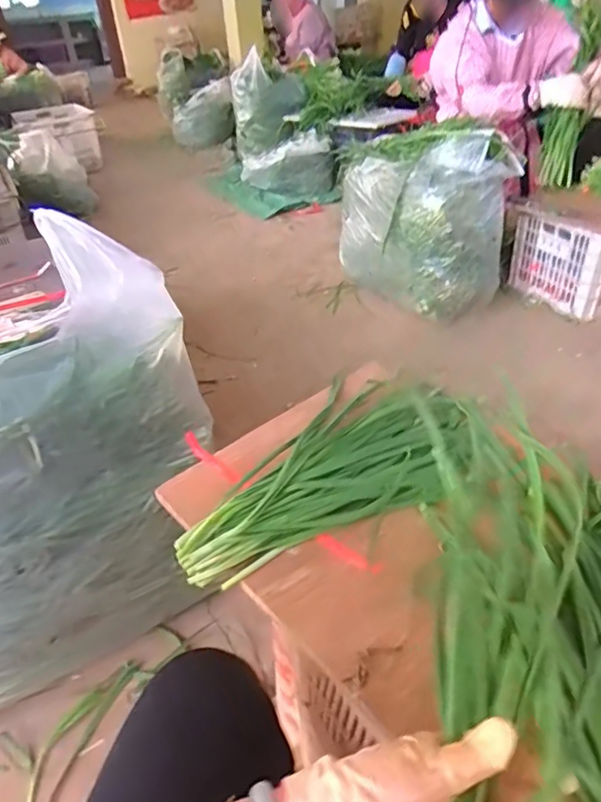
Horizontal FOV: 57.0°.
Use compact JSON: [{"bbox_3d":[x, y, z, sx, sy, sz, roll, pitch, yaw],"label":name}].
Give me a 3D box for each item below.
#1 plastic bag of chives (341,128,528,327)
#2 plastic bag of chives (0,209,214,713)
[{"bbox_3d":[0.370,-0.579,1.719,0.325,0.472,0.502,-19,39,-19],"label":"plastic bag of chives"},{"bbox_3d":[-0.416,0.137,0.768,0.630,0.513,0.243,-26,41,-27],"label":"plastic bag of chives"}]

